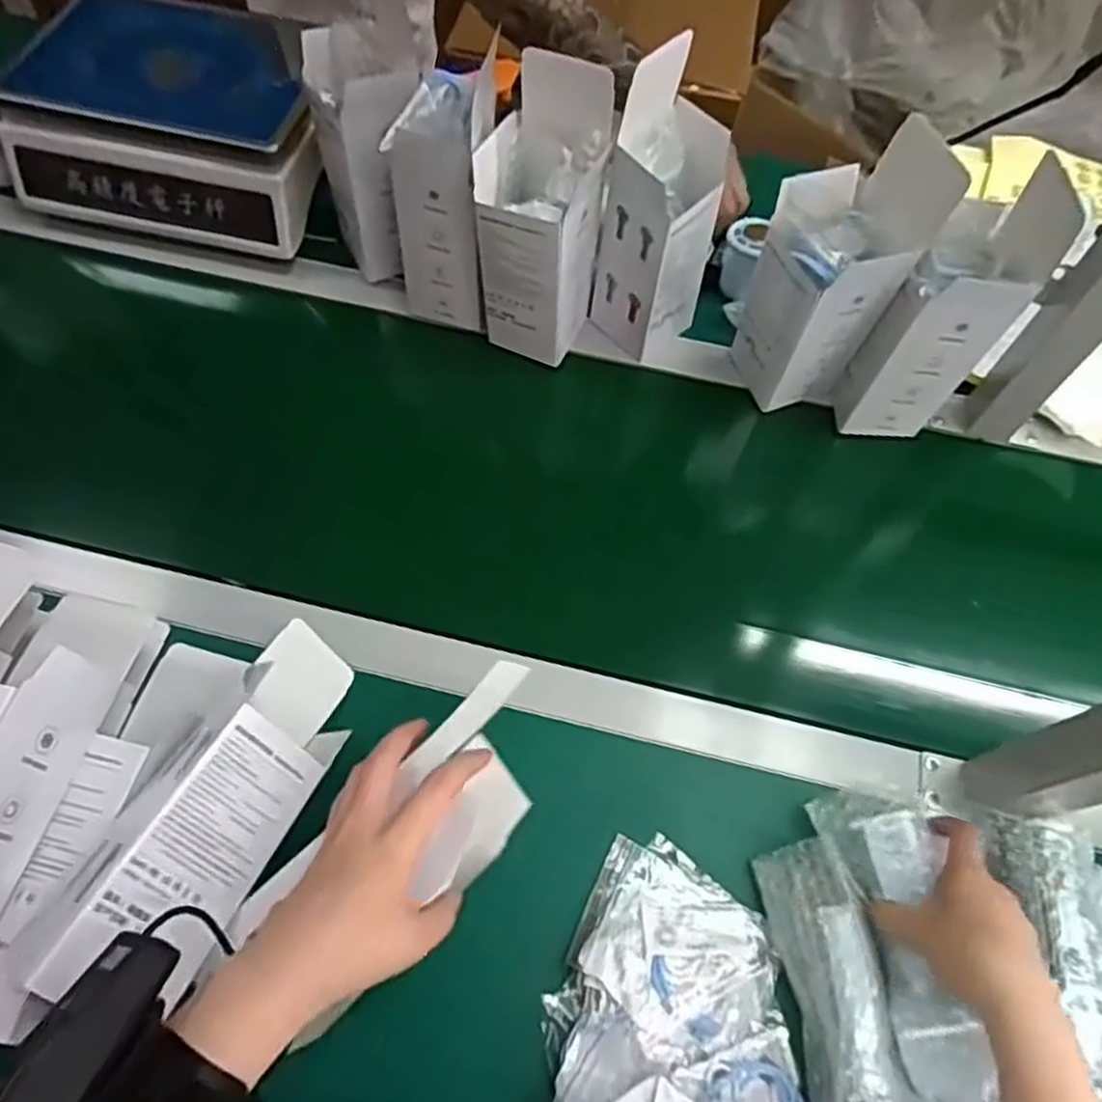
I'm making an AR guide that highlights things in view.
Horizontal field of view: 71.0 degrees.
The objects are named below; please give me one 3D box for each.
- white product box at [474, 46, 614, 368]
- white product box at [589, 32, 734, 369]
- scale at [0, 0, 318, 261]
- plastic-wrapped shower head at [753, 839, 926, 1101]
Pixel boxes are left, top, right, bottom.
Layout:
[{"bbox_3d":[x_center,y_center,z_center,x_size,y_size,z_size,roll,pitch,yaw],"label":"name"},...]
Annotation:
[{"bbox_3d":[-0.009,-0.264,0.635,0.081,0.219,0.075,26,66,9],"label":"white product box"},{"bbox_3d":[0.094,-0.275,0.643,0.079,0.221,0.081,-39,73,-19],"label":"white product box"},{"bbox_3d":[-0.355,-0.430,0.766,0.280,0.115,0.229,14,65,3],"label":"scale"},{"bbox_3d":[0.176,0.279,0.458,0.060,0.071,0.197,-7,52,-7],"label":"plastic-wrapped shower head"}]

